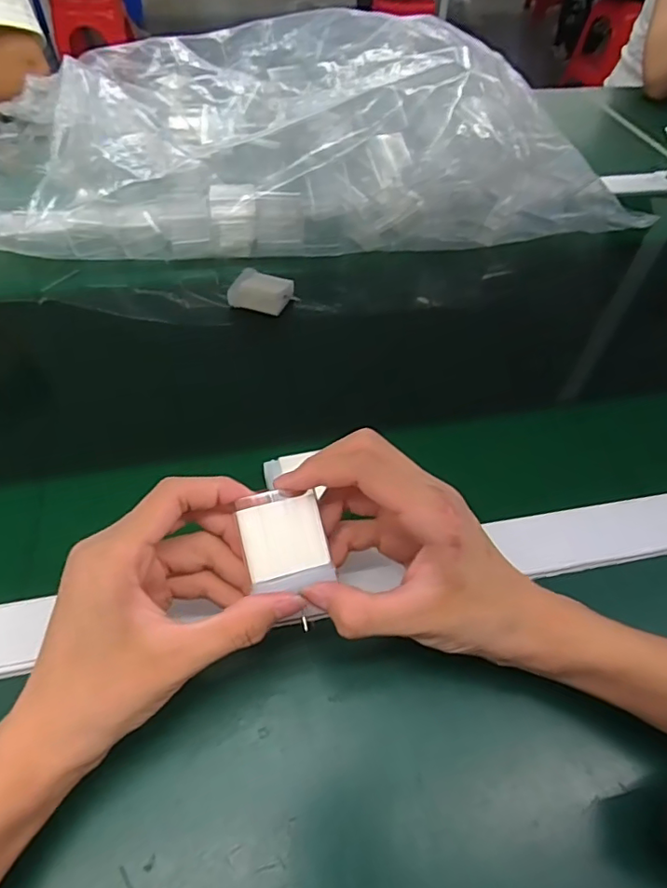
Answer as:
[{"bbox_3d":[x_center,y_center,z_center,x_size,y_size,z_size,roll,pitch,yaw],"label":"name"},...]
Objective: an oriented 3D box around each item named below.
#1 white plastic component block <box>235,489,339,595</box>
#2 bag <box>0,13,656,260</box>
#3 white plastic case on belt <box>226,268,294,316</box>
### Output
[{"bbox_3d":[-0.023,0.046,0.267,0.038,0.005,0.048,-14,80,-15],"label":"white plastic component block"},{"bbox_3d":[-0.073,-0.349,0.598,0.713,0.124,0.338,-2,52,-5],"label":"bag"},{"bbox_3d":[-0.064,-0.139,0.494,0.052,0.020,0.041,15,52,9],"label":"white plastic case on belt"}]

